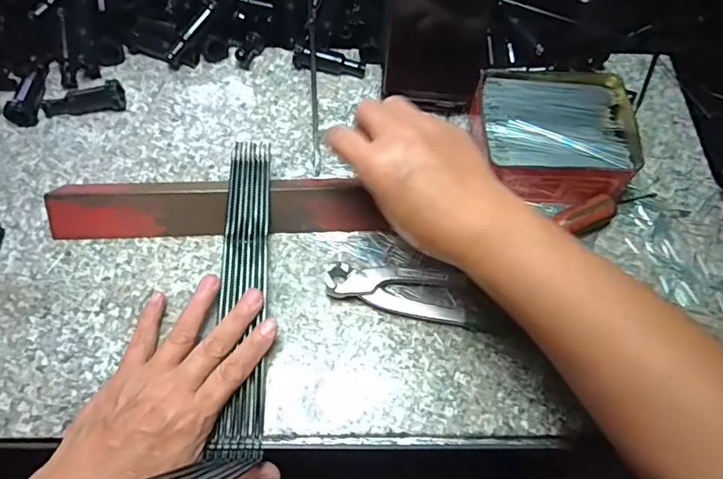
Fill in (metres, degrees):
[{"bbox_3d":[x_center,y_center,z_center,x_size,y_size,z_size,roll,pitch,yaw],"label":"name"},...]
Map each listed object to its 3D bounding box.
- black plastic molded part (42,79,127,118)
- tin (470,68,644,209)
[{"bbox_3d":[-0.241,-0.119,0.459,0.067,0.020,0.022,-8,63,-6],"label":"black plastic molded part"},{"bbox_3d":[0.156,-0.084,0.439,0.127,0.045,0.110,0,63,-2],"label":"tin"}]

